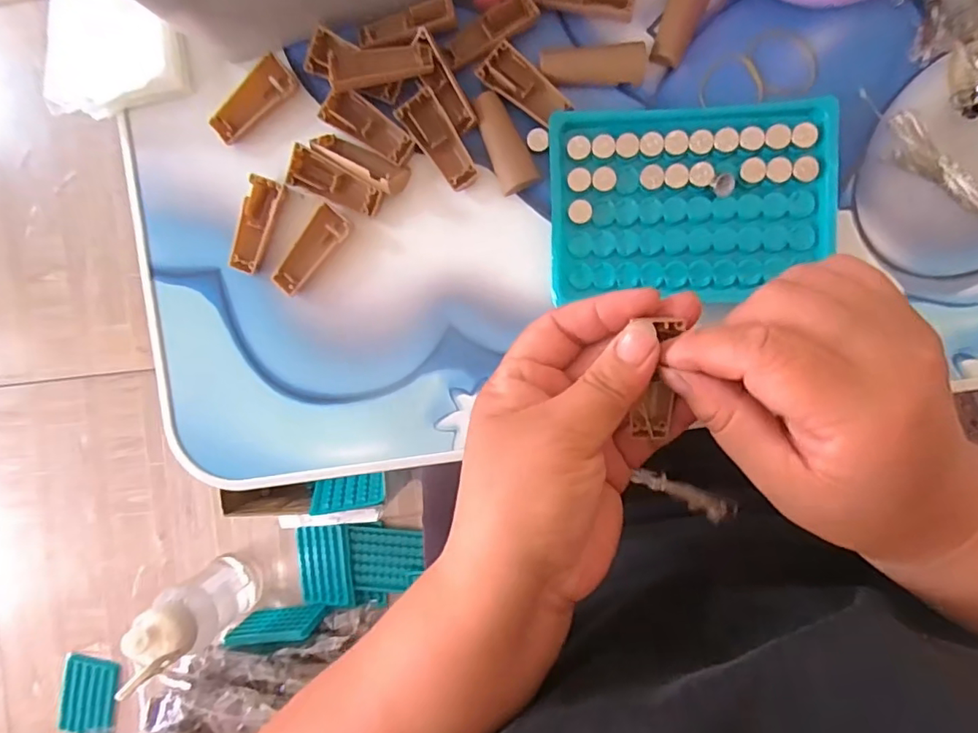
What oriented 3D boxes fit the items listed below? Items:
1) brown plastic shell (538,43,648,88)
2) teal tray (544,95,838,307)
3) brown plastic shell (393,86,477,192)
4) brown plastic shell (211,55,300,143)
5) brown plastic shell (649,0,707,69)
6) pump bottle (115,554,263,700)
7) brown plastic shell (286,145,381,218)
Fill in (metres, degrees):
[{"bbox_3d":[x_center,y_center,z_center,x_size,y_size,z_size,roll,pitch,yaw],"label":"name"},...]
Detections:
[{"bbox_3d":[0.051,-0.148,0.265,0.050,0.006,0.017,1,92,6],"label":"brown plastic shell"},{"bbox_3d":[0.096,-0.081,0.262,0.130,0.008,0.093,-2,92,6],"label":"teal tray"},{"bbox_3d":[-0.025,-0.112,0.272,0.020,0.007,0.050,-32,88,6],"label":"brown plastic shell"},{"bbox_3d":[-0.124,-0.139,0.284,0.049,0.007,0.019,-42,87,6],"label":"brown plastic shell"},{"bbox_3d":[0.094,-0.173,0.263,0.020,0.005,0.056,21,94,5],"label":"brown plastic shell"},{"bbox_3d":[-0.400,0.335,0.744,0.068,0.224,0.094,-40,87,6],"label":"pump bottle"},{"bbox_3d":[-0.079,-0.094,0.278,0.049,0.010,0.018,26,94,5],"label":"brown plastic shell"}]

